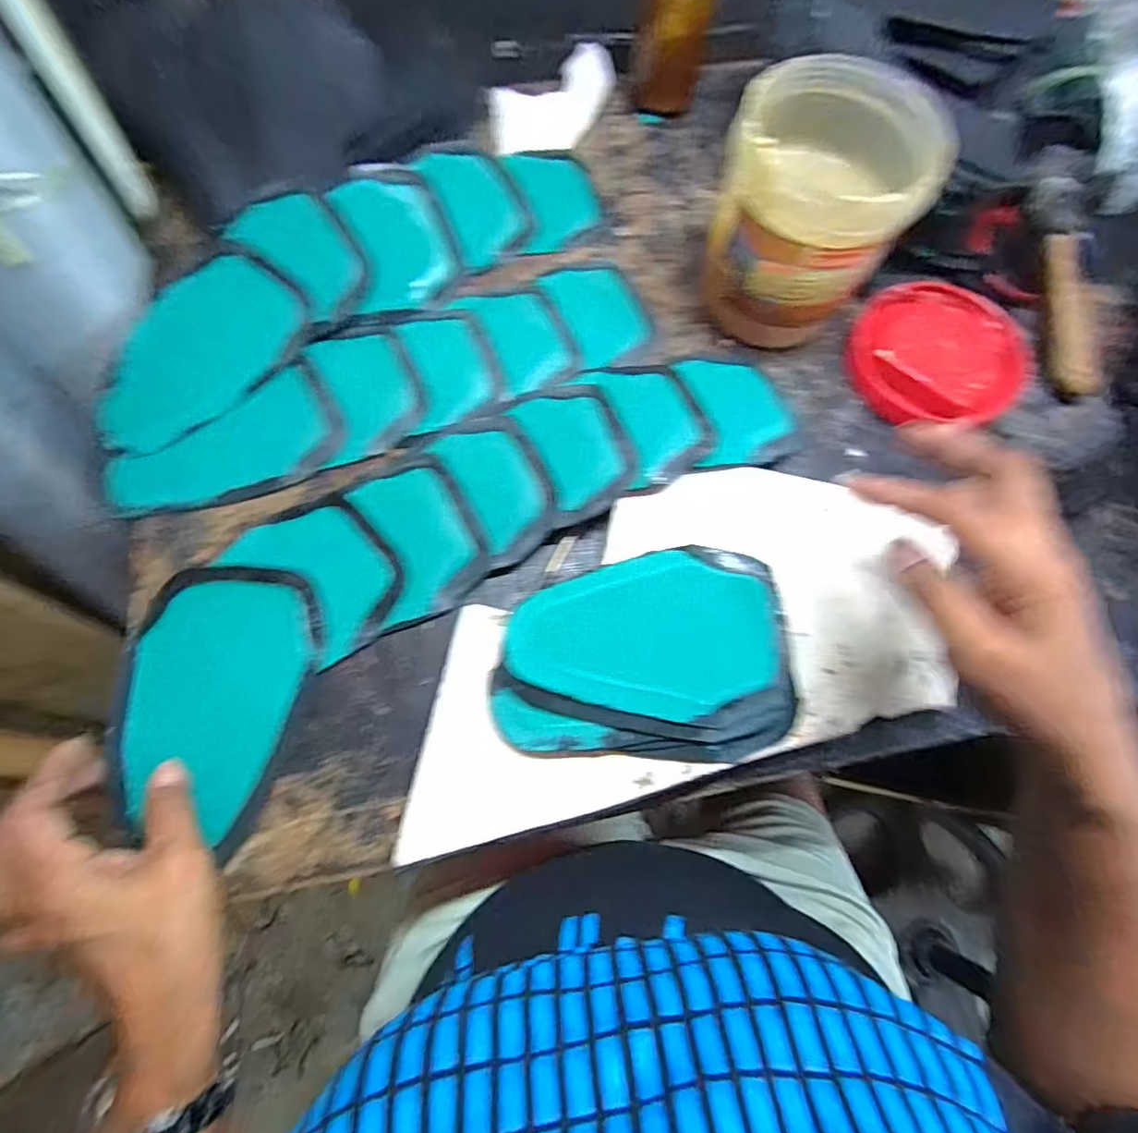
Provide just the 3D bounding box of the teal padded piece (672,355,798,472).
[{"bbox_3d":[0.118,-0.113,0.392,0.073,0.026,0.101,-4,72,-3],"label":"teal padded piece"}]

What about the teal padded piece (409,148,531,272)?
[{"bbox_3d":[-0.072,-0.285,0.437,0.068,0.007,0.089,-27,96,-16],"label":"teal padded piece"}]

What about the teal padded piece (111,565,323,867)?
[{"bbox_3d":[-0.209,0.074,0.322,0.103,0.014,0.151,7,71,0],"label":"teal padded piece"}]

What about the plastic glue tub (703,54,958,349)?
[{"bbox_3d":[0.160,-0.234,0.374,0.116,0.139,0.107,1,71,-2],"label":"plastic glue tub"}]

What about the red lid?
[{"bbox_3d":[0.275,-0.158,0.411,0.125,0.031,0.110,-1,72,-3],"label":"red lid"}]

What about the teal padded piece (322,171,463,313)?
[{"bbox_3d":[-0.126,-0.248,0.417,0.081,0.008,0.098,-20,98,-19],"label":"teal padded piece"}]

